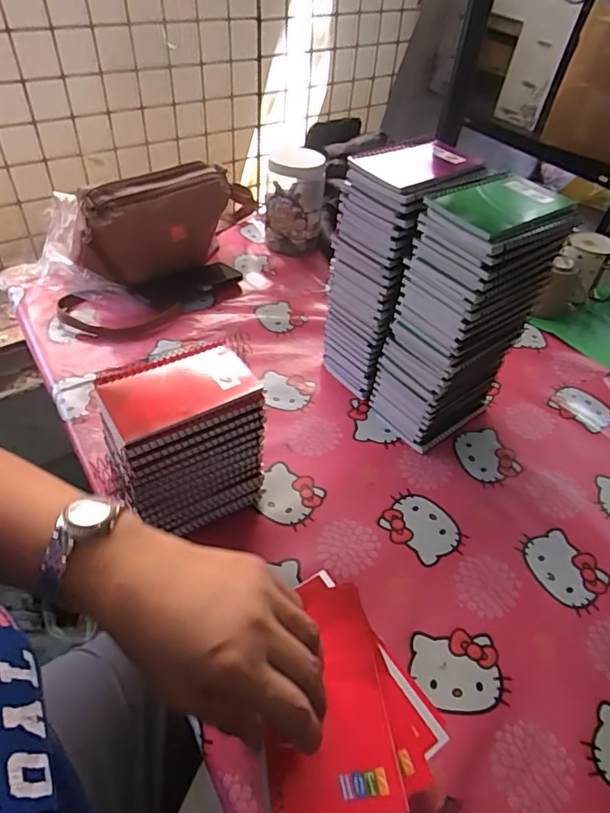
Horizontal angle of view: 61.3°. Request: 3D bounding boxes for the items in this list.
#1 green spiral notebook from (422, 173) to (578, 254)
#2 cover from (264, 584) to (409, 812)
[{"bbox_3d":[0.190,-0.189,0.488,0.131,0.017,0.100,-24,52,-24],"label":"green spiral notebook"},{"bbox_3d":[0.013,0.174,0.319,0.081,0.006,0.132,10,41,-21],"label":"cover"}]

